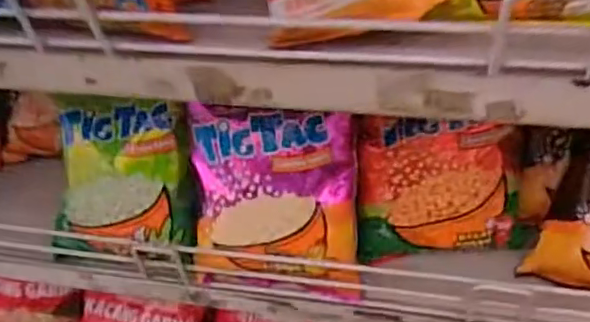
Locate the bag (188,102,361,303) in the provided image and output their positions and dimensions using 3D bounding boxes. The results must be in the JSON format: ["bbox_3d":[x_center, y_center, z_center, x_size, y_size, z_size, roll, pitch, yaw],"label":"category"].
[{"bbox_3d":[-0.014,0.029,0.409,0.111,0.135,0.040,2,15,10],"label":"bag"}]

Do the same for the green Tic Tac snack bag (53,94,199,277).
[{"bbox_3d":[-0.127,0.021,0.428,0.115,0.132,0.024,5,11,13],"label":"green Tic Tac snack bag"}]

